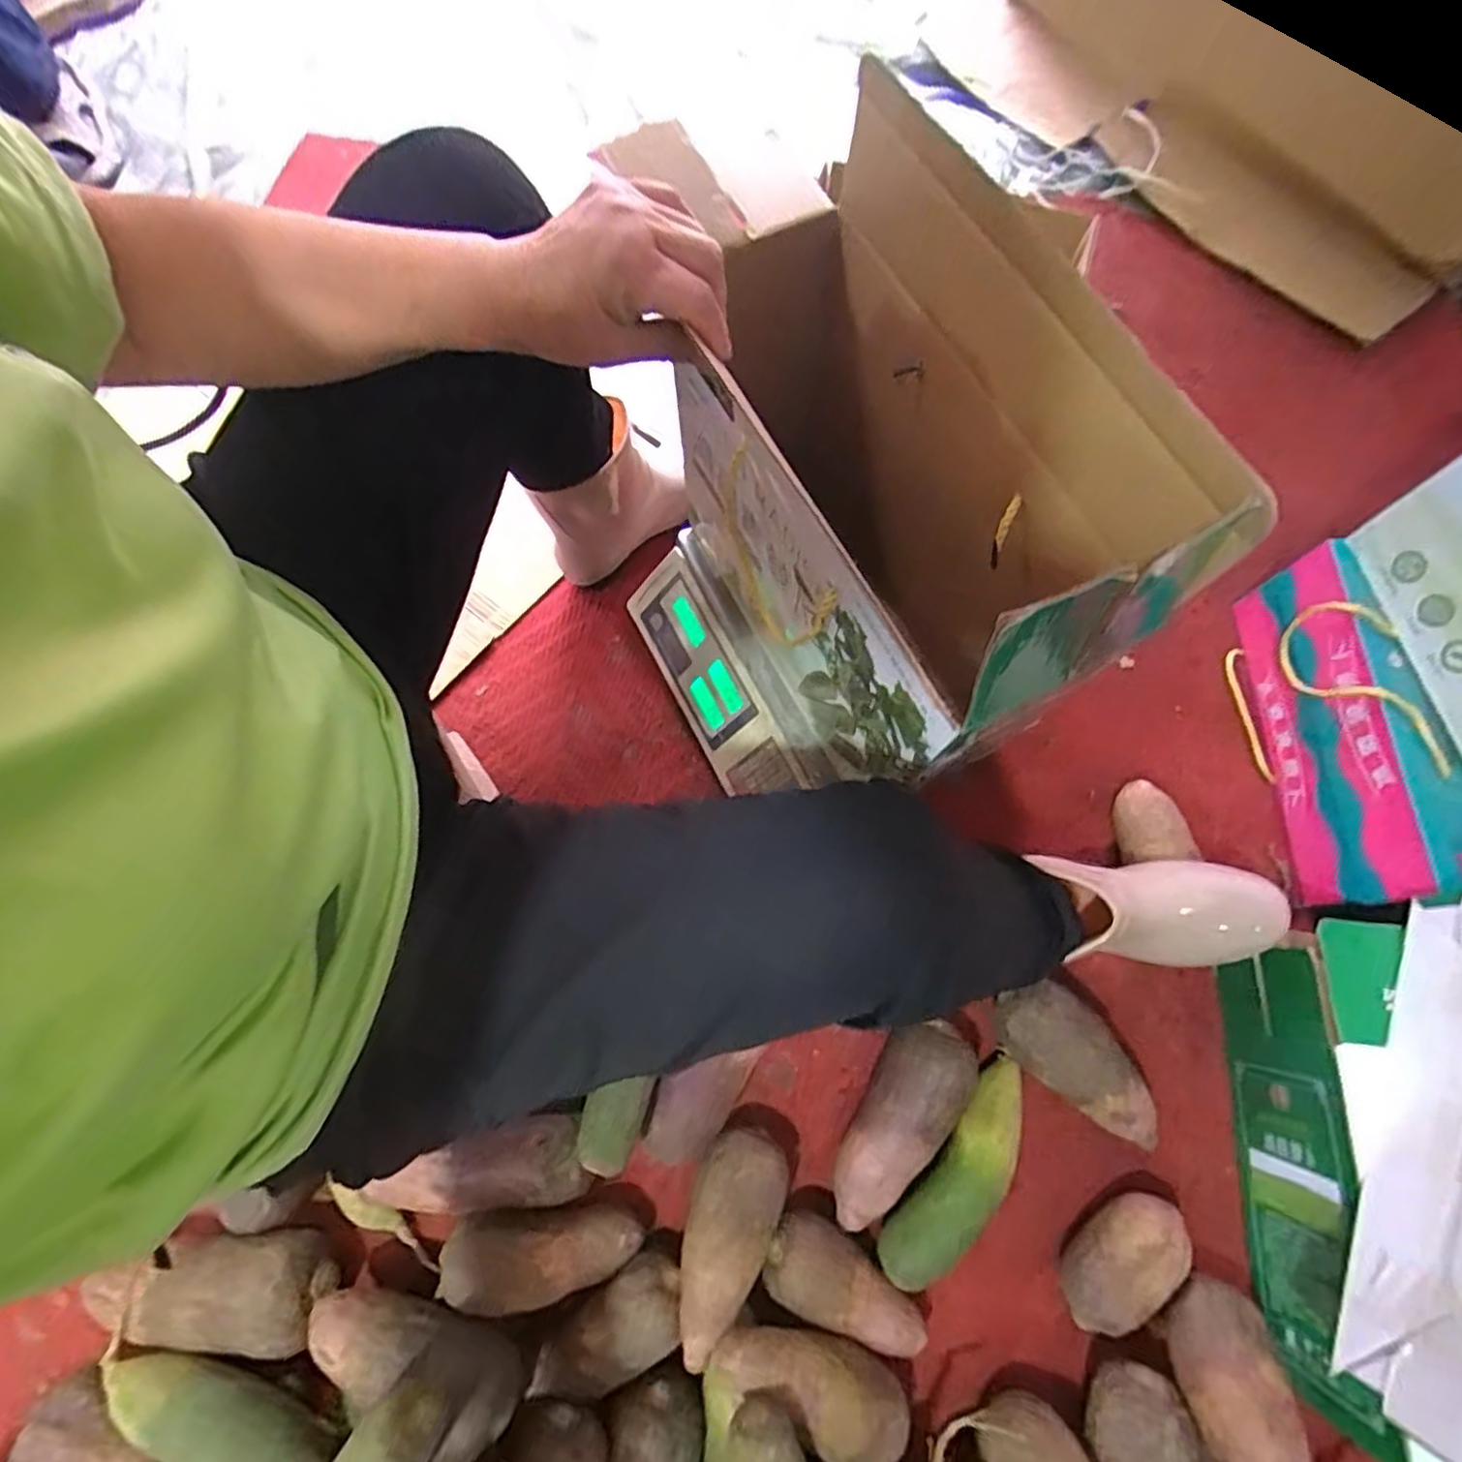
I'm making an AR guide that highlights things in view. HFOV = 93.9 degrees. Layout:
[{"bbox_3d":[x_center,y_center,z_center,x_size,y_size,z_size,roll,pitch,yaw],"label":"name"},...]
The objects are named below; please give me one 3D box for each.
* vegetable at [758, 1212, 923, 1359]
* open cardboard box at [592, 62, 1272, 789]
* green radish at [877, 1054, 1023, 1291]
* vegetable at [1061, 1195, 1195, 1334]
[{"bbox_3d":[0.093,0.452,0.561,0.135,0.056,0.060,25,73,9],"label":"vegetable"},{"bbox_3d":[0.089,-0.171,0.489,0.164,0.339,0.394,-21,72,-6],"label":"open cardboard box"},{"bbox_3d":[0.195,0.376,0.582,0.051,0.052,0.193,38,76,12],"label":"green radish"},{"bbox_3d":[0.322,0.432,0.562,0.115,0.053,0.062,-24,73,-8],"label":"vegetable"}]

